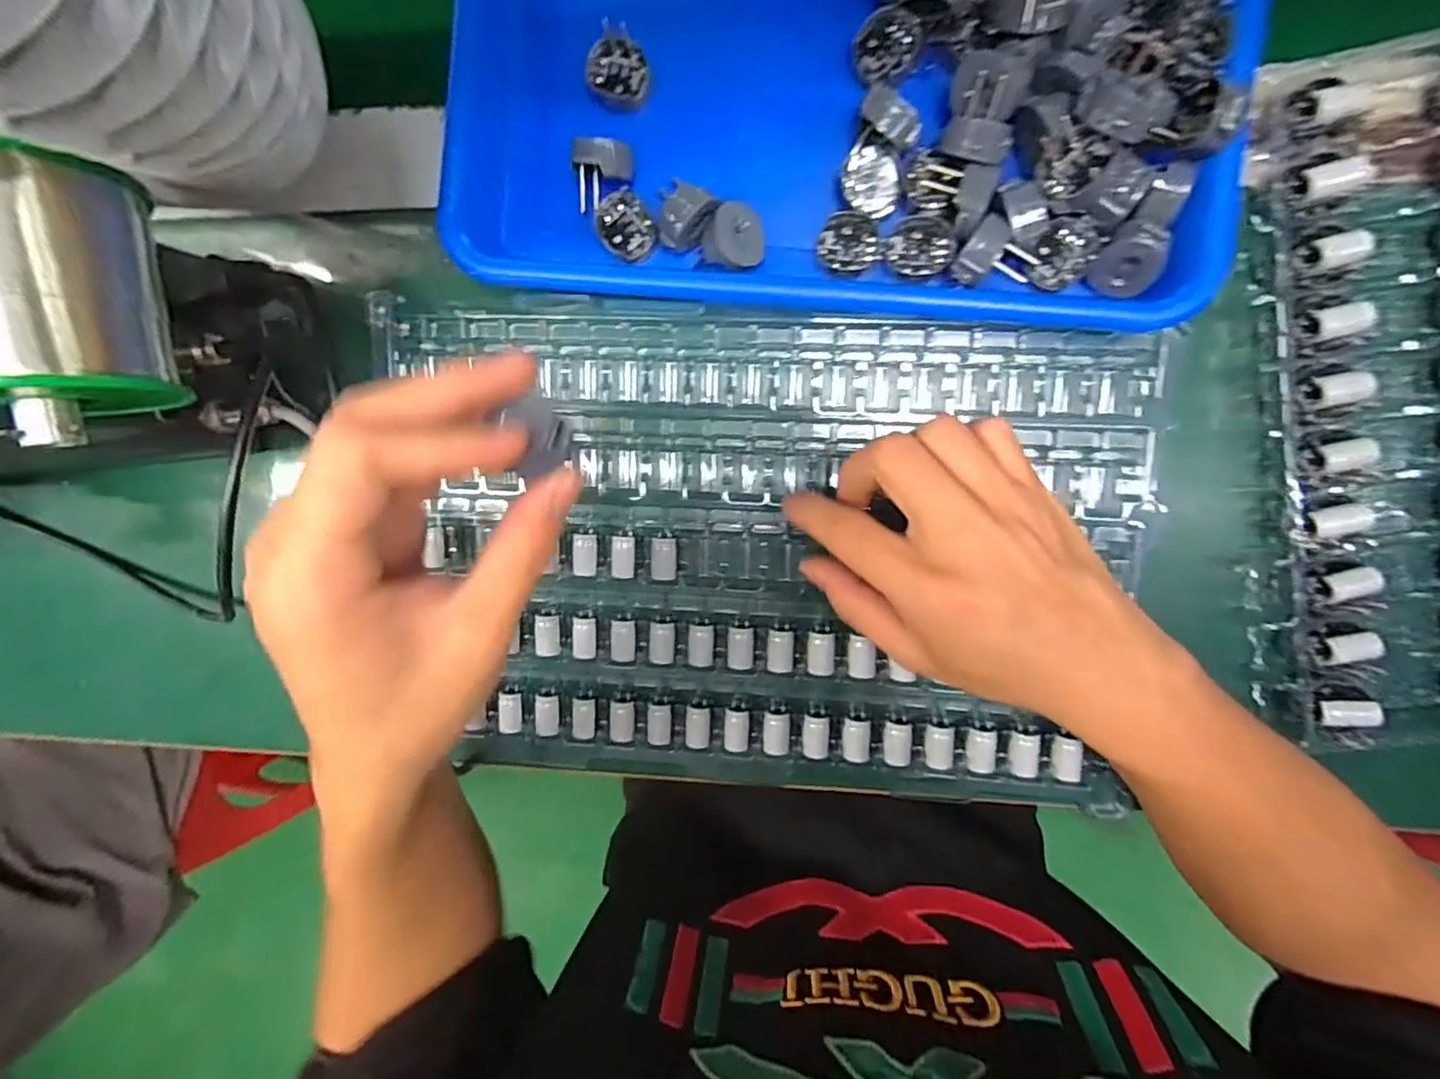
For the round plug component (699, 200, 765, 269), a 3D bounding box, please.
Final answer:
[{"bbox_3d":[0.005,-0.131,0.272,0.027,0.017,0.027,3,84,-29],"label":"round plug component"}]

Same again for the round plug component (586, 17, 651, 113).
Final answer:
[{"bbox_3d":[-0.046,-0.211,0.276,0.026,0.014,0.027,1,96,6],"label":"round plug component"}]

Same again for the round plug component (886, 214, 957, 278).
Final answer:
[{"bbox_3d":[0.086,-0.127,0.264,0.027,0.009,0.025,-5,96,7],"label":"round plug component"}]

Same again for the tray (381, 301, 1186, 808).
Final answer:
[{"bbox_3d":[0.016,0.004,0.296,0.343,0.017,0.220,3,97,6],"label":"tray"}]

